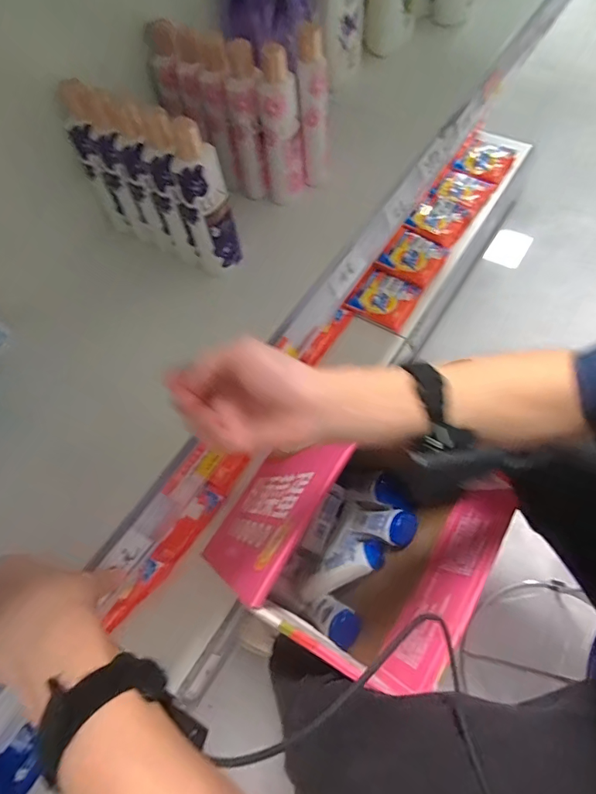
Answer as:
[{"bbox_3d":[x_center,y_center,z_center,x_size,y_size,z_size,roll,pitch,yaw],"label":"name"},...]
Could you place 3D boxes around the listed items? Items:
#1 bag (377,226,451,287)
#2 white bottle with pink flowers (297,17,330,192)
[{"bbox_3d":[0.319,-0.397,1.189,0.158,0.035,0.166,25,67,16],"label":"bag"},{"bbox_3d":[0.023,-0.359,0.548,0.040,0.165,0.046,0,63,4],"label":"white bottle with pink flowers"}]

